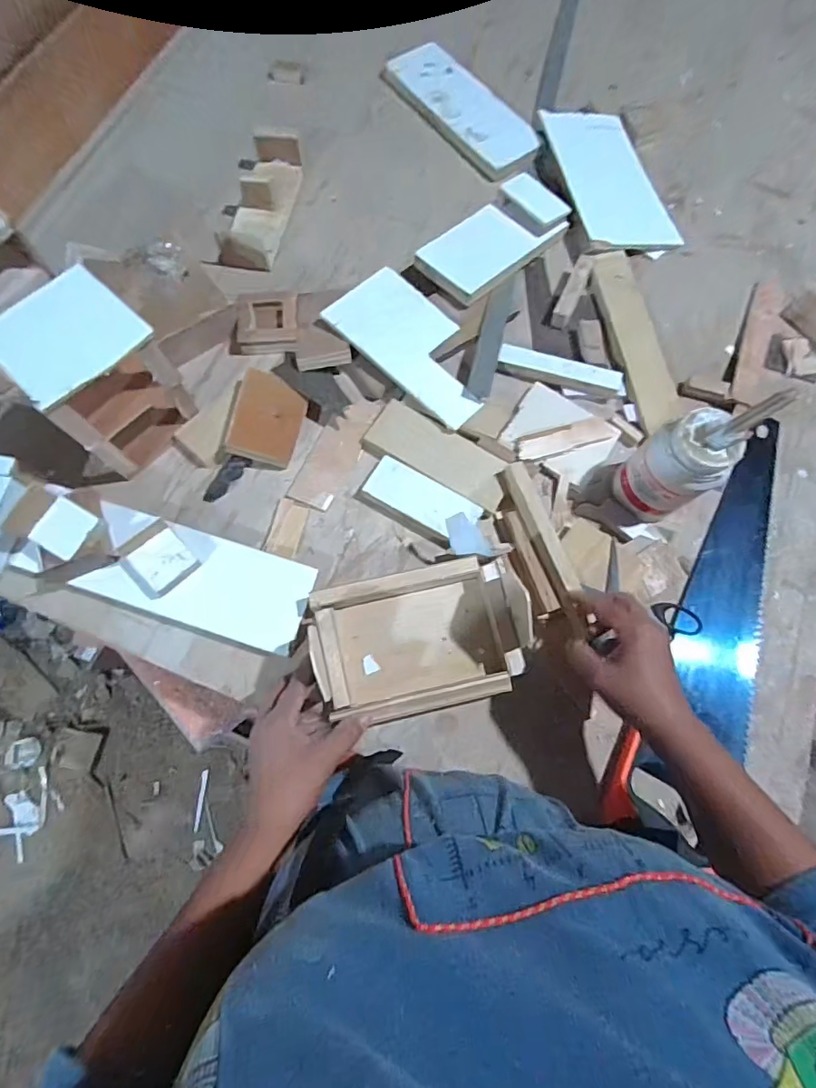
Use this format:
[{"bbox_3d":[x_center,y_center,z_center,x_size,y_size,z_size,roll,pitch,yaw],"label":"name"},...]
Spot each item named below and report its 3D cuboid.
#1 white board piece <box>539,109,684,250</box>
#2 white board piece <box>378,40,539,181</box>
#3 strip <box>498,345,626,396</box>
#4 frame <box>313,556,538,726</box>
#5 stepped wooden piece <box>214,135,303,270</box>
[{"bbox_3d":[0.275,-0.509,0.706,0.122,0.014,0.254,-18,78,-5],"label":"white board piece"},{"bbox_3d":[0.081,-0.647,0.757,0.101,0.027,0.268,-32,76,-12],"label":"white board piece"},{"bbox_3d":[0.185,-0.209,0.613,0.152,0.016,0.025,16,72,3],"label":"strip"},{"bbox_3d":[0.018,0.095,0.514,0.216,0.038,0.135,-12,73,-7],"label":"frame"},{"bbox_3d":[-0.192,-0.467,0.682,0.066,0.038,0.201,12,72,1],"label":"stepped wooden piece"}]

